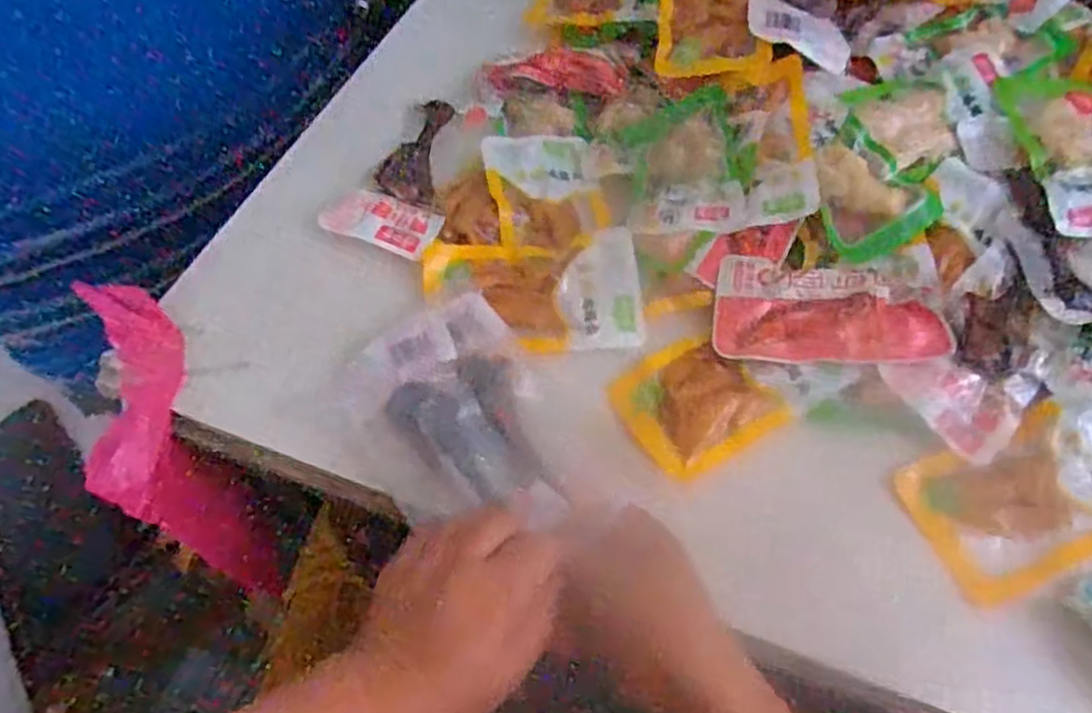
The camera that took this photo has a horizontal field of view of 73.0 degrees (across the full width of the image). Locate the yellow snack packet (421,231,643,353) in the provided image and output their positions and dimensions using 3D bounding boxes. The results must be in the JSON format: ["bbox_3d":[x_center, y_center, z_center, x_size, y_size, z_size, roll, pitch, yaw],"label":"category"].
[{"bbox_3d":[-0.009,-0.042,0.476,0.137,0.012,0.086,-1,58,-2],"label":"yellow snack packet"}]

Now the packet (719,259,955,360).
[{"bbox_3d":[0.177,-0.030,0.462,0.134,0.024,0.072,9,58,4],"label":"packet"}]

